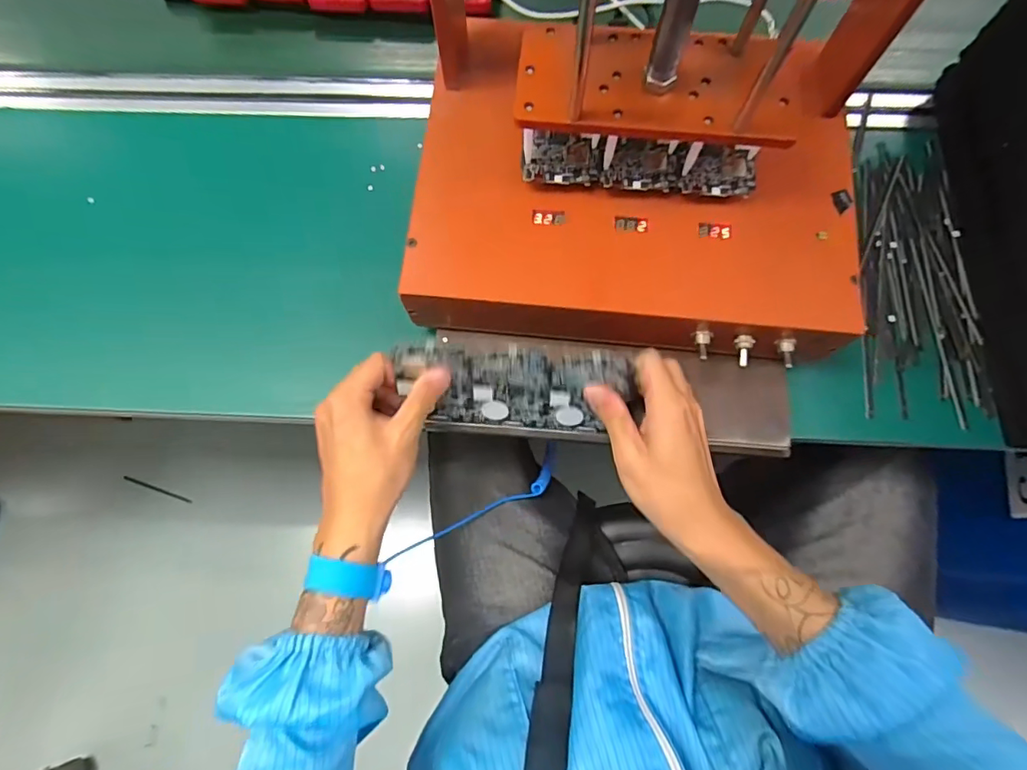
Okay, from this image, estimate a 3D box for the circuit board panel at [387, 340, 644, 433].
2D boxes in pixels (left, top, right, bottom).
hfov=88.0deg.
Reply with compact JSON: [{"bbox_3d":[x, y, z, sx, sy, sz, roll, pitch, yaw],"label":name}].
[{"bbox_3d":[0.001,0.005,0.380,0.162,0.080,0.006,2,47,5],"label":"circuit board panel"}]

